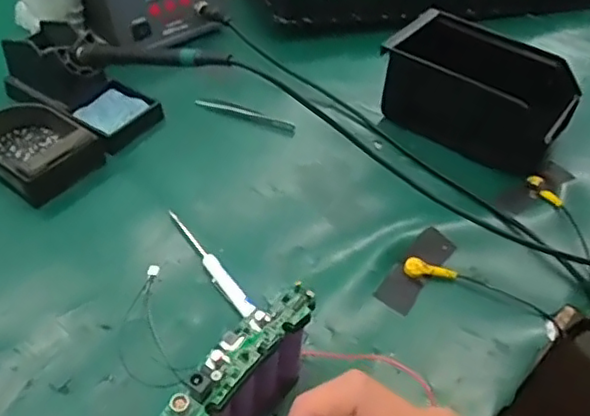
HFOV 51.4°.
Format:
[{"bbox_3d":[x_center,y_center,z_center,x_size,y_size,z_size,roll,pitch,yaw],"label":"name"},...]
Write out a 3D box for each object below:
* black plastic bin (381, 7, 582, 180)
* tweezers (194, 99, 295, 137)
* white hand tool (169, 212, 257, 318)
[{"bbox_3d":[0.172,-0.119,0.590,0.181,0.078,0.114,29,52,22],"label":"black plastic bin"},{"bbox_3d":[-0.049,-0.093,0.614,0.106,0.006,0.013,20,48,14],"label":"tweezers"},{"bbox_3d":[-0.066,0.041,0.479,0.012,0.012,0.120,-25,53,-26],"label":"white hand tool"}]

